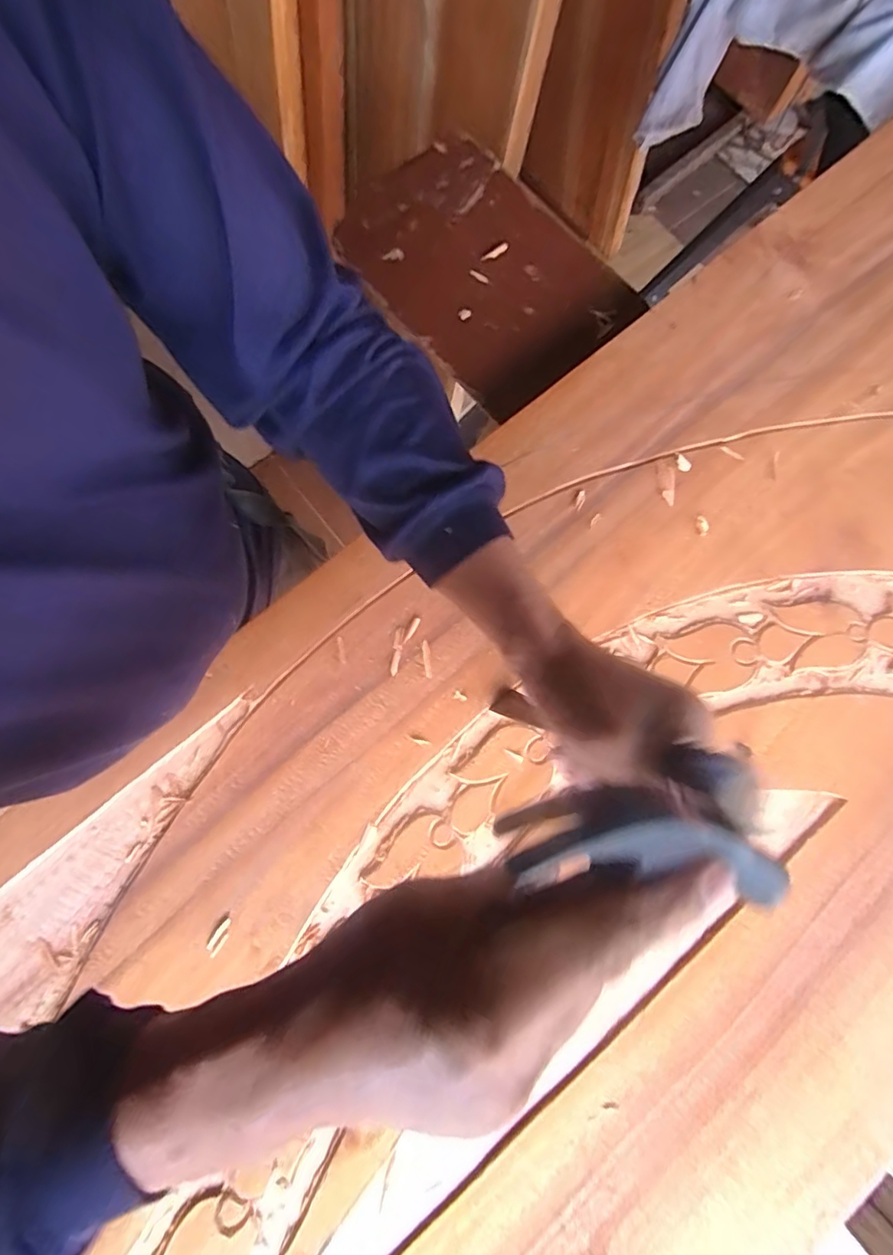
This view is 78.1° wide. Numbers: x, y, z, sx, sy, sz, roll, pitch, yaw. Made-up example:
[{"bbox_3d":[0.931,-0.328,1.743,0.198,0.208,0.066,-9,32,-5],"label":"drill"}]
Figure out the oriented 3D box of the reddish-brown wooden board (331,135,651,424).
[{"bbox_3d":[0.033,-0.355,0.549,0.192,0.023,0.276,-39,82,-8],"label":"reddish-brown wooden board"}]

